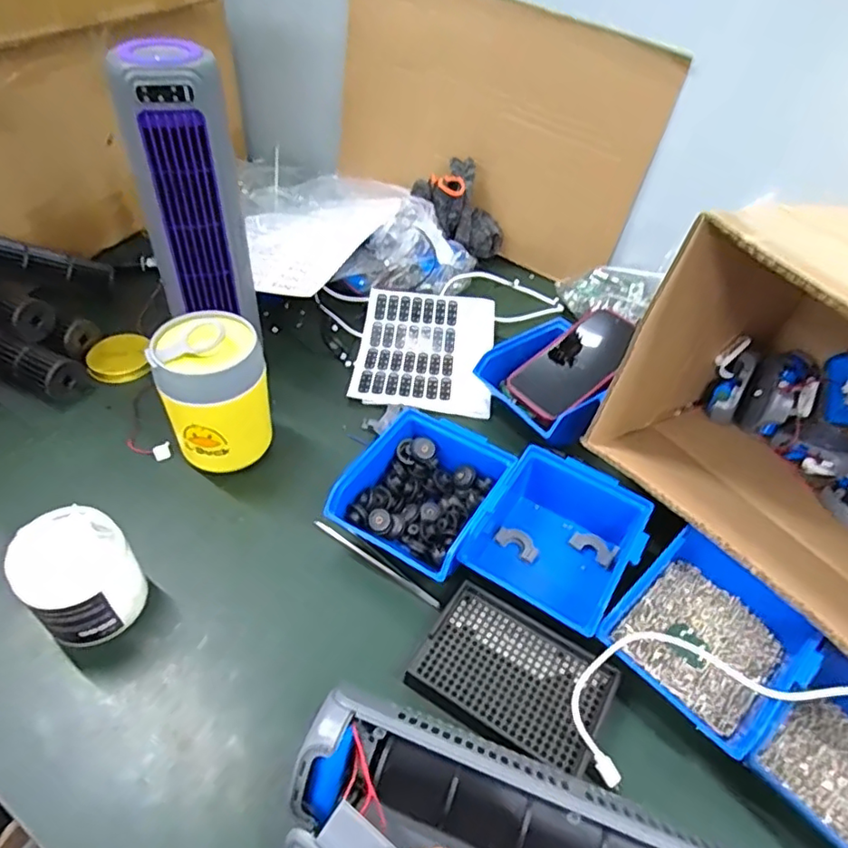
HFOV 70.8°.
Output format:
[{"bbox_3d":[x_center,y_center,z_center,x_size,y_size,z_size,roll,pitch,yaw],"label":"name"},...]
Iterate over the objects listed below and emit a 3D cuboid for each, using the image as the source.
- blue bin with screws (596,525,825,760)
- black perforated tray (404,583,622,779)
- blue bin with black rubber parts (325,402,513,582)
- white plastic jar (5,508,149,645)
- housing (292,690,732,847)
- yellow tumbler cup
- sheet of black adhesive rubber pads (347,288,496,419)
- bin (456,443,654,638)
[{"bbox_3d":[0.212,0.160,0.451,0.131,0.057,0.115,-33,57,-31],"label":"blue bin with screws"},{"bbox_3d":[0.067,0.185,0.441,0.133,0.017,0.092,27,52,20],"label":"black perforated tray"},{"bbox_3d":[0.002,0.063,0.528,0.117,0.065,0.139,26,52,19],"label":"blue bin with black rubber parts"},{"bbox_3d":[-0.256,0.117,0.450,0.072,0.084,0.073,1,48,-2],"label":"white plastic jar"},{"bbox_3d":[0.076,0.247,0.343,0.303,0.080,0.069,17,47,11],"label":"housing"},{"bbox_3d":[-0.189,-0.023,0.552,0.093,0.136,0.083,-25,54,-23],"label":"yellow tumbler cup"},{"bbox_3d":[0.003,-0.090,0.714,0.157,0.025,0.192,6,48,2],"label":"sheet of black adhesive rubber pads"},{"bbox_3d":[0.110,0.100,0.505,0.127,0.069,0.137,25,52,18],"label":"bin"}]

